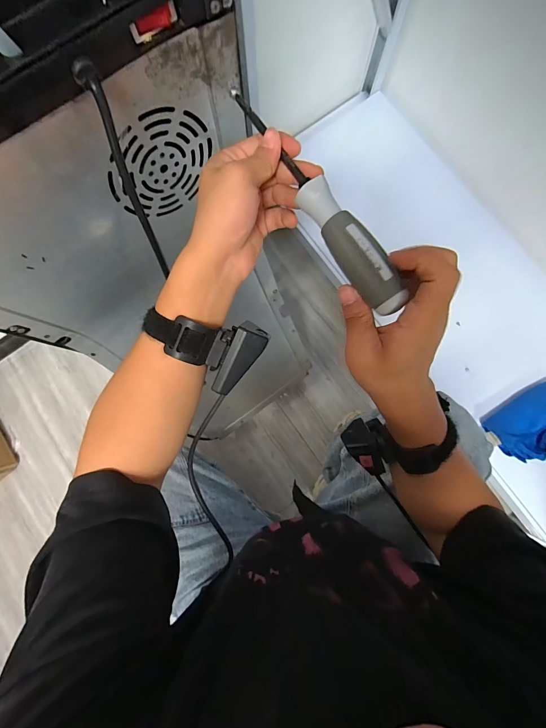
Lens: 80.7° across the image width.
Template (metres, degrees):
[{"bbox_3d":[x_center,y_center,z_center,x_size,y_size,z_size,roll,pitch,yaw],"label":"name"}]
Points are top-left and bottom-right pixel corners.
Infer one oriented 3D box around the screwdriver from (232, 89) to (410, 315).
[{"bbox_3d":[0.035,-0.127,0.246,0.030,0.033,0.204,-29,74,-2],"label":"screwdriver"}]

